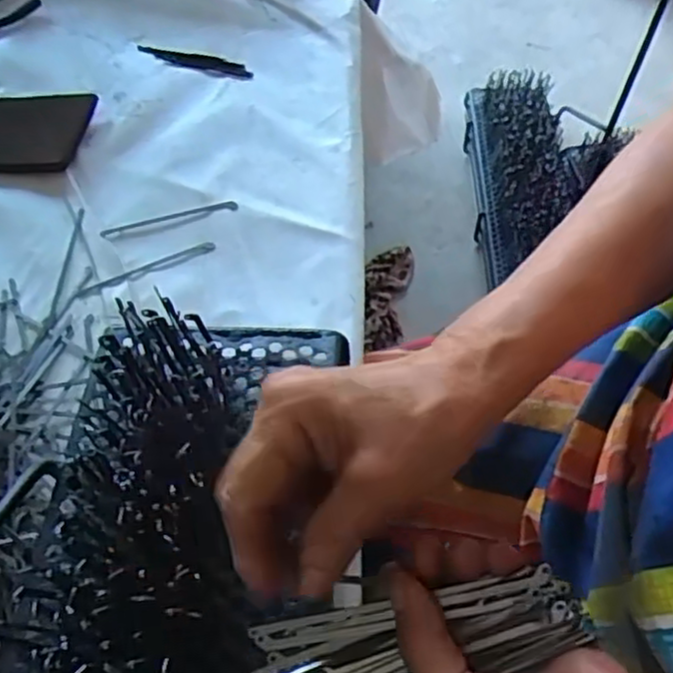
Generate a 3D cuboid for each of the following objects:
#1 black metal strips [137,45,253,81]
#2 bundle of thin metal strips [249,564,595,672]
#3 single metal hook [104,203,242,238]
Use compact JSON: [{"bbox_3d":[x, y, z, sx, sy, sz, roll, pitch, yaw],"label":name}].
[{"bbox_3d":[-0.136,-0.263,0.664,0.122,0.004,0.025,13,60,11],"label":"black metal strips"},{"bbox_3d":[0.034,0.130,0.275,0.129,0.015,0.054,-18,59,7],"label":"bundle of thin metal strips"},{"bbox_3d":[-0.136,-0.097,0.562,0.110,0.004,0.011,-12,59,-4],"label":"single metal hook"}]

